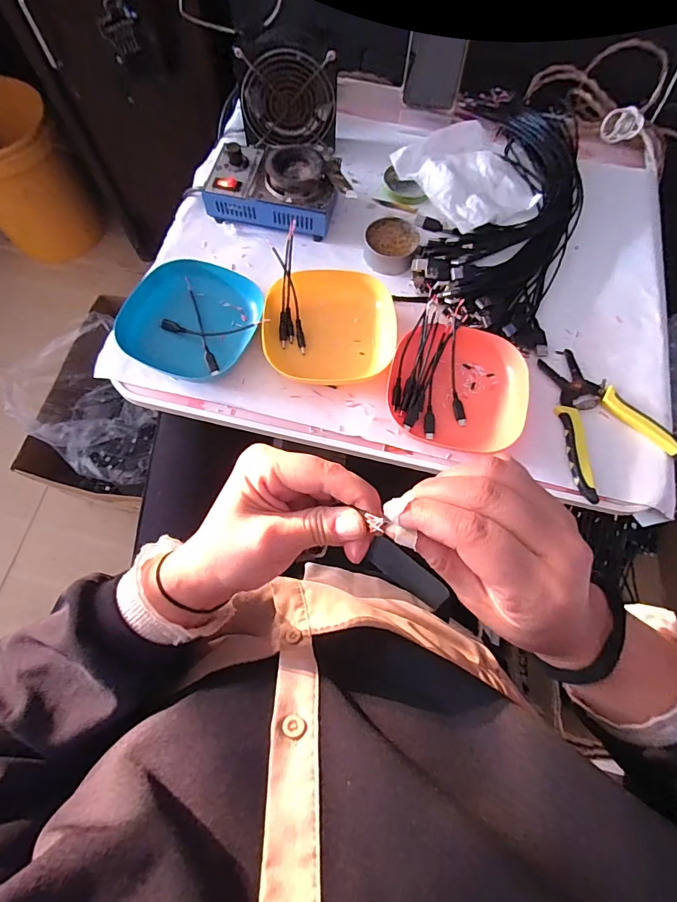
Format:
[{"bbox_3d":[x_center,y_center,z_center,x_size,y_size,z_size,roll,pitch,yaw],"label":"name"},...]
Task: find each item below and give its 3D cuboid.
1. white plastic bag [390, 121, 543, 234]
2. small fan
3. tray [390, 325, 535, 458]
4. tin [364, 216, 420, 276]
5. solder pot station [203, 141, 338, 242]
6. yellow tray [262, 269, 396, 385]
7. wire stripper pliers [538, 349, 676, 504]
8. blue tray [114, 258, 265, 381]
[{"bbox_3d":[0.174,-0.356,0.542,0.144,0.024,0.156,-33,74,-12],"label":"white plastic bag"},{"bbox_3d":[-0.062,-0.441,0.526,0.119,0.109,0.034,1,70,-1],"label":"small fan"},{"bbox_3d":[0.124,-0.070,0.443,0.135,0.031,0.136,13,71,4],"label":"tray"},{"bbox_3d":[0.064,-0.248,0.513,0.062,0.024,0.066,0,70,-1],"label":"tin"},{"bbox_3d":[-0.079,-0.323,0.519,0.151,0.063,0.093,13,71,4],"label":"solder pot station"},{"bbox_3d":[-0.010,-0.139,0.465,0.137,0.026,0.128,3,70,0],"label":"yellow tray"},{"bbox_3d":[0.263,-0.038,0.443,0.119,0.011,0.148,-27,73,-10],"label":"wire stripper pliers"},{"bbox_3d":[-0.158,-0.147,0.461,0.128,0.032,0.139,19,71,5],"label":"blue tray"}]

